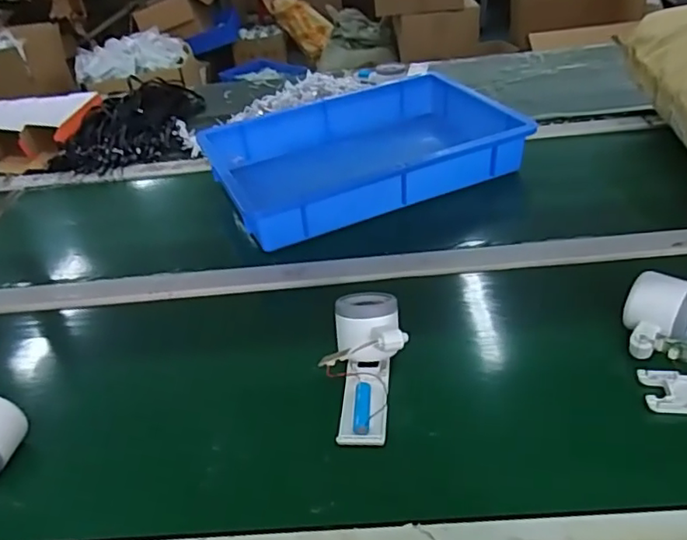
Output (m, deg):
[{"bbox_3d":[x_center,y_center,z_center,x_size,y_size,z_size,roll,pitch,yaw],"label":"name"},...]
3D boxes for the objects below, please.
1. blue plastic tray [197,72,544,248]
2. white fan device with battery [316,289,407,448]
[{"bbox_3d":[0.026,-0.180,0.879,0.428,0.077,0.285,-20,37,-16],"label":"blue plastic tray"},{"bbox_3d":[0.021,0.085,0.517,0.069,0.052,0.144,-1,42,10],"label":"white fan device with battery"}]

